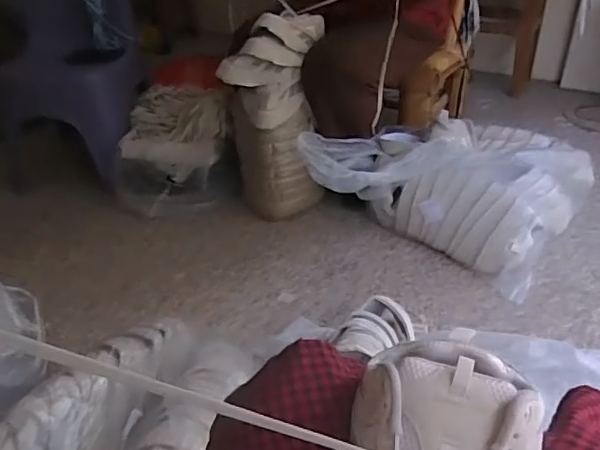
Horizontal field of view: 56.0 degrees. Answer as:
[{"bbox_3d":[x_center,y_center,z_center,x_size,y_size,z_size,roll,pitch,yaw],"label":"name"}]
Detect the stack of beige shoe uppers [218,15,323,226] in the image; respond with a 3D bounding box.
[{"bbox_3d":[-0.052,-0.224,1.332,0.225,0.471,0.221,-3,35,0],"label":"stack of beige shoe uppers"}]

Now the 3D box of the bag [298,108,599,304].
[{"bbox_3d":[0.364,-0.101,1.342,0.580,0.234,0.453,14,38,22],"label":"bag"}]

